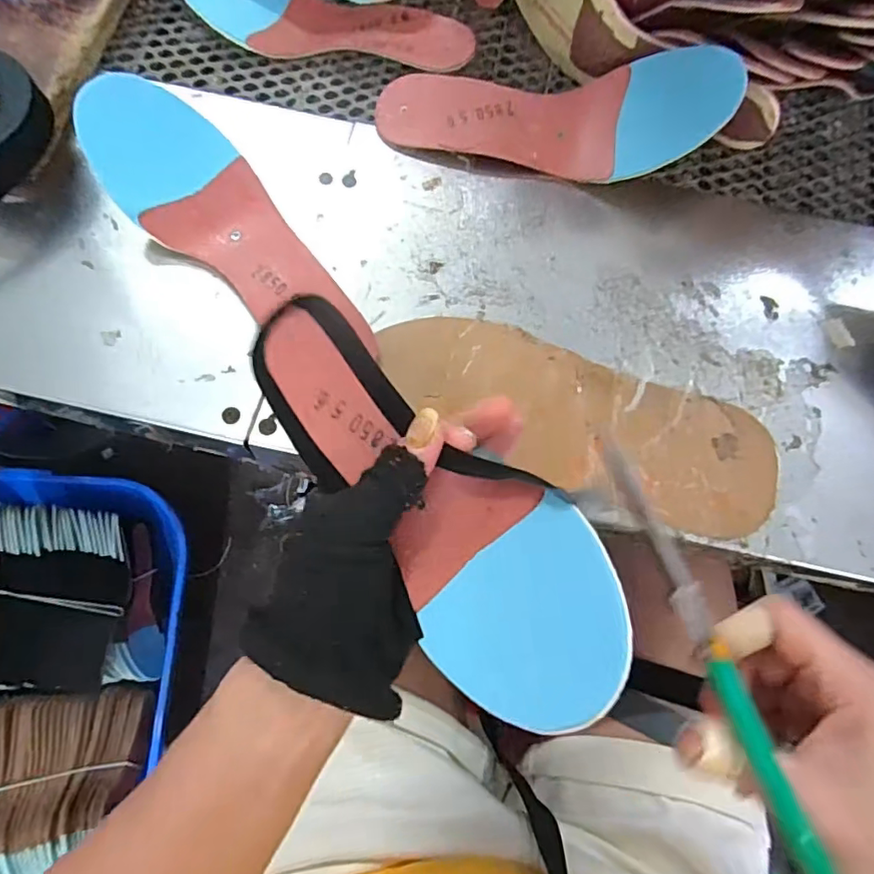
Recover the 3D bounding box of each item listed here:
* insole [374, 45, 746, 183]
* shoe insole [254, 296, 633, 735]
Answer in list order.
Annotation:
[{"bbox_3d":[0.068,-0.208,0.358,0.209,0.052,0.069,5,72,-1],"label":"insole"},{"bbox_3d":[-0.011,0.016,0.237,0.068,0.038,0.217,-40,59,-7],"label":"shoe insole"}]

